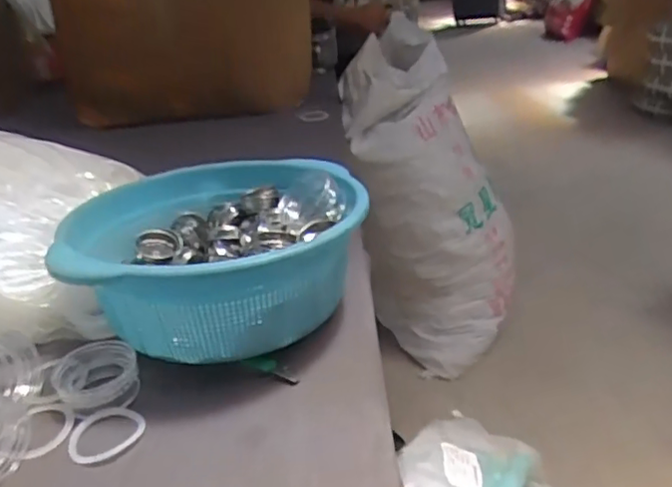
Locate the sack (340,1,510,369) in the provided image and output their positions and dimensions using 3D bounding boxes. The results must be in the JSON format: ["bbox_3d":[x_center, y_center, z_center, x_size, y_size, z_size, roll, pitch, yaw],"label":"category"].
[{"bbox_3d":[0.249,-0.107,1.553,0.386,0.733,0.405,2,29,13],"label":"sack"}]

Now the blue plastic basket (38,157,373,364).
[{"bbox_3d":[-0.109,0.013,0.608,0.263,0.130,0.272,-6,28,-2],"label":"blue plastic basket"}]

